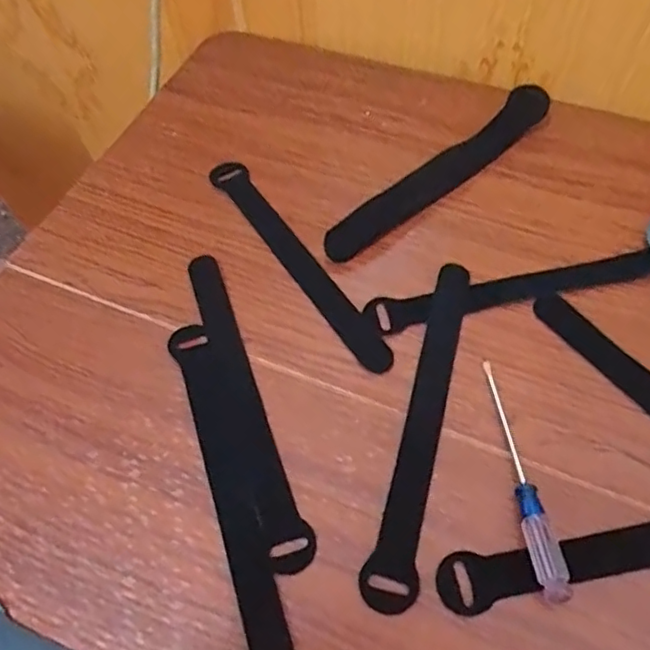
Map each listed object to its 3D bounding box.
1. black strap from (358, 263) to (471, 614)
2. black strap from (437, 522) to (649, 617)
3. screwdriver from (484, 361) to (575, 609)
[{"bbox_3d":[0.056,0.048,0.325,0.025,0.004,0.198,14,61,12],"label":"black strap"},{"bbox_3d":[0.152,0.104,0.287,0.198,0.006,0.024,-11,59,-3],"label":"black strap"},{"bbox_3d":[0.096,0.073,0.302,0.014,0.010,0.122,-9,59,-2],"label":"screwdriver"}]

